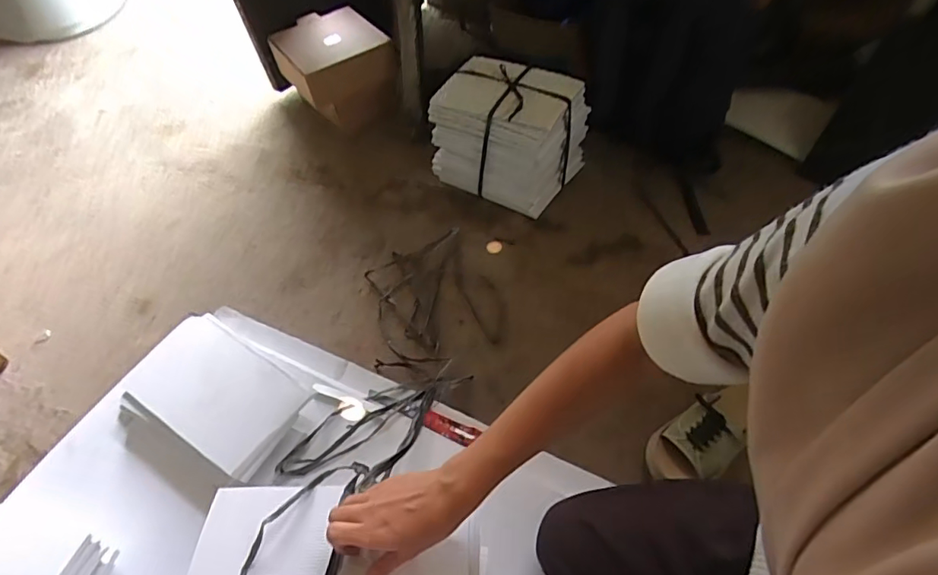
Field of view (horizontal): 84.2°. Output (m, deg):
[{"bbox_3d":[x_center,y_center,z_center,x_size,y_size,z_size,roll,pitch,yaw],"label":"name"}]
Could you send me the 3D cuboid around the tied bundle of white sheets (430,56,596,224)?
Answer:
[{"bbox_3d":[0.088,-0.356,1.171,0.281,0.237,0.217,25,59,23],"label":"tied bundle of white sheets"}]

